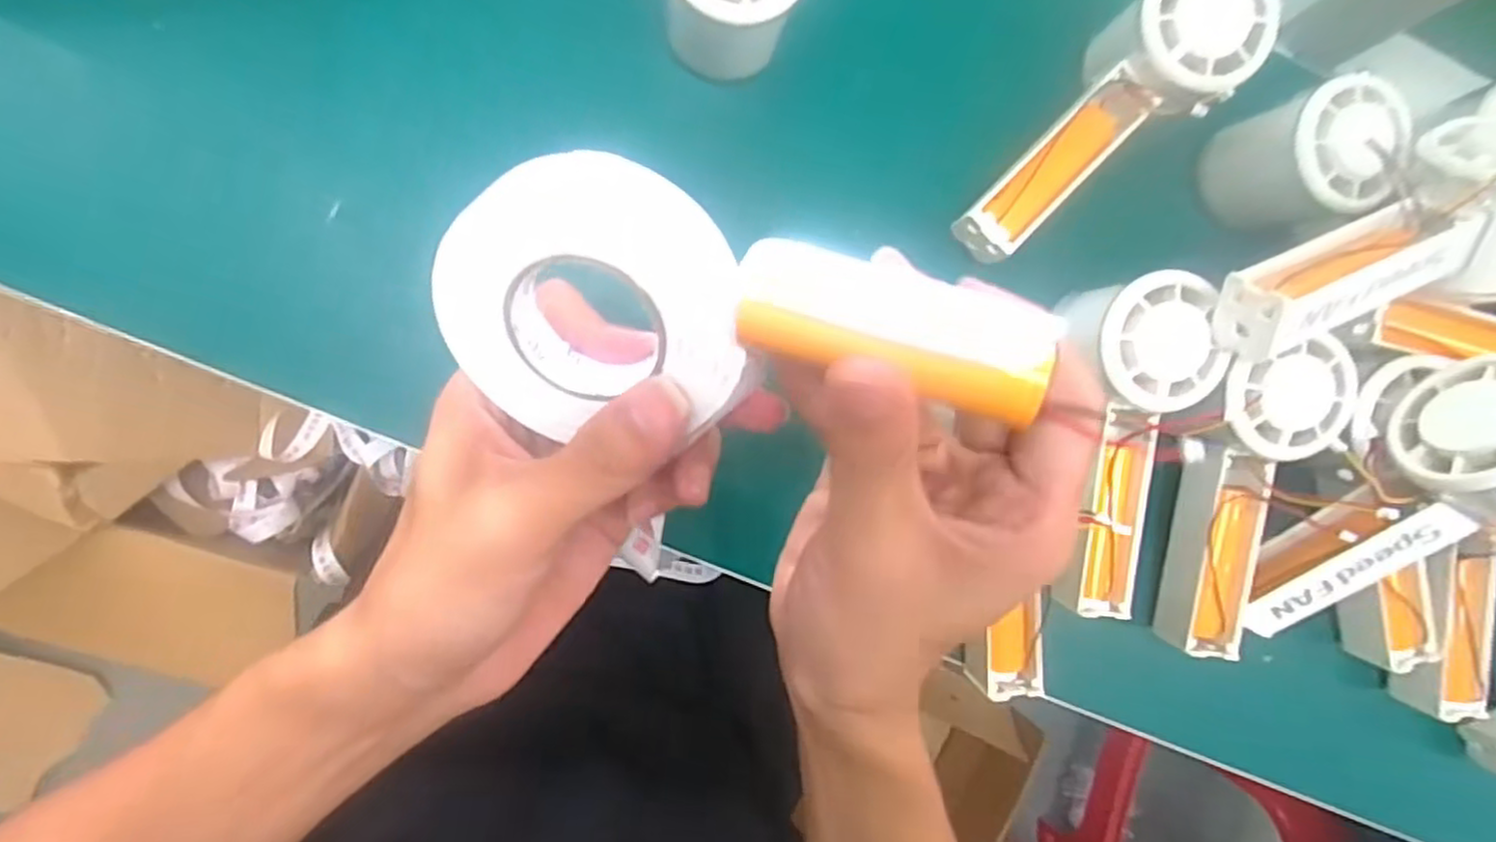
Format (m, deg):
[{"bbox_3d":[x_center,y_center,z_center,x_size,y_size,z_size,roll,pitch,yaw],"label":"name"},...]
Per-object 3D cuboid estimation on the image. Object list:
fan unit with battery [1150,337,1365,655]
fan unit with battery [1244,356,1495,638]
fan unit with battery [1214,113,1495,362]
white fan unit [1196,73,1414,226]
[{"bbox_3d":[0.222,0.034,0.327,0.052,0.041,0.147,7,108,-8],"label":"fan unit with battery"},{"bbox_3d":[0.284,0.042,0.305,0.061,0.056,0.146,23,129,-7],"label":"fan unit with battery"},{"bbox_3d":[0.260,-0.073,0.277,0.146,0.039,0.073,-19,92,-8],"label":"fan unit with battery"},{"bbox_3d":[0.256,-0.118,0.328,0.053,0.060,0.055,-17,92,-8],"label":"white fan unit"}]

